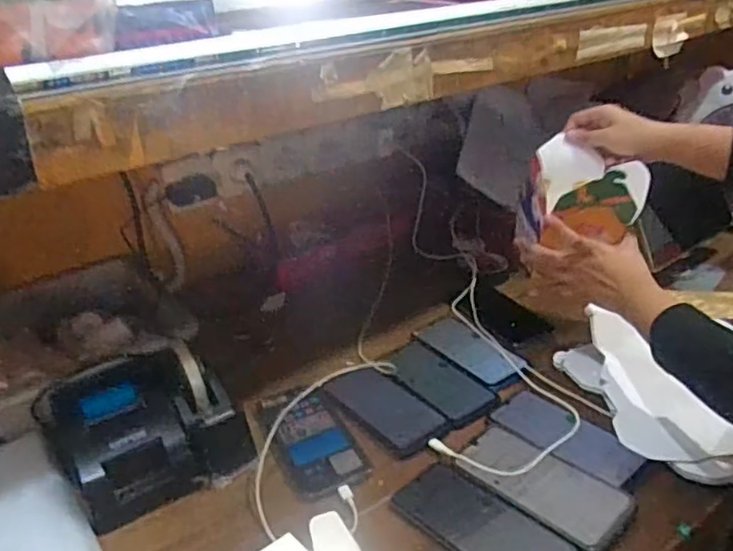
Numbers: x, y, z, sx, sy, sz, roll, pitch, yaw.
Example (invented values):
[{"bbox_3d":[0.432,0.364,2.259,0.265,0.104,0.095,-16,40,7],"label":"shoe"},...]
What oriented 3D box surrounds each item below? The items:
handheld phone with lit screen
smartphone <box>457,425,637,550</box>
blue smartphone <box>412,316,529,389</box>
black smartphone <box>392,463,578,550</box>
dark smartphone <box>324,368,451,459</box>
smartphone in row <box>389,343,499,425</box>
[{"bbox_3d":[-0.062,0.177,0.711,0.081,0.017,0.162,-15,28,-20],"label":"handheld phone with lit screen"},{"bbox_3d":[0.172,0.208,0.630,0.081,0.013,0.166,-26,34,-37],"label":"smartphone"},{"bbox_3d":[0.135,0.098,0.836,0.069,0.009,0.158,-21,31,-30],"label":"blue smartphone"},{"bbox_3d":[0.105,0.231,0.593,0.071,0.010,0.169,-26,33,-36],"label":"black smartphone"},{"bbox_3d":[0.023,0.155,0.745,0.083,0.009,0.153,-22,31,-31],"label":"dark smartphone"},{"bbox_3d":[0.088,0.130,0.791,0.074,0.007,0.164,-19,30,-27],"label":"smartphone in row"}]

